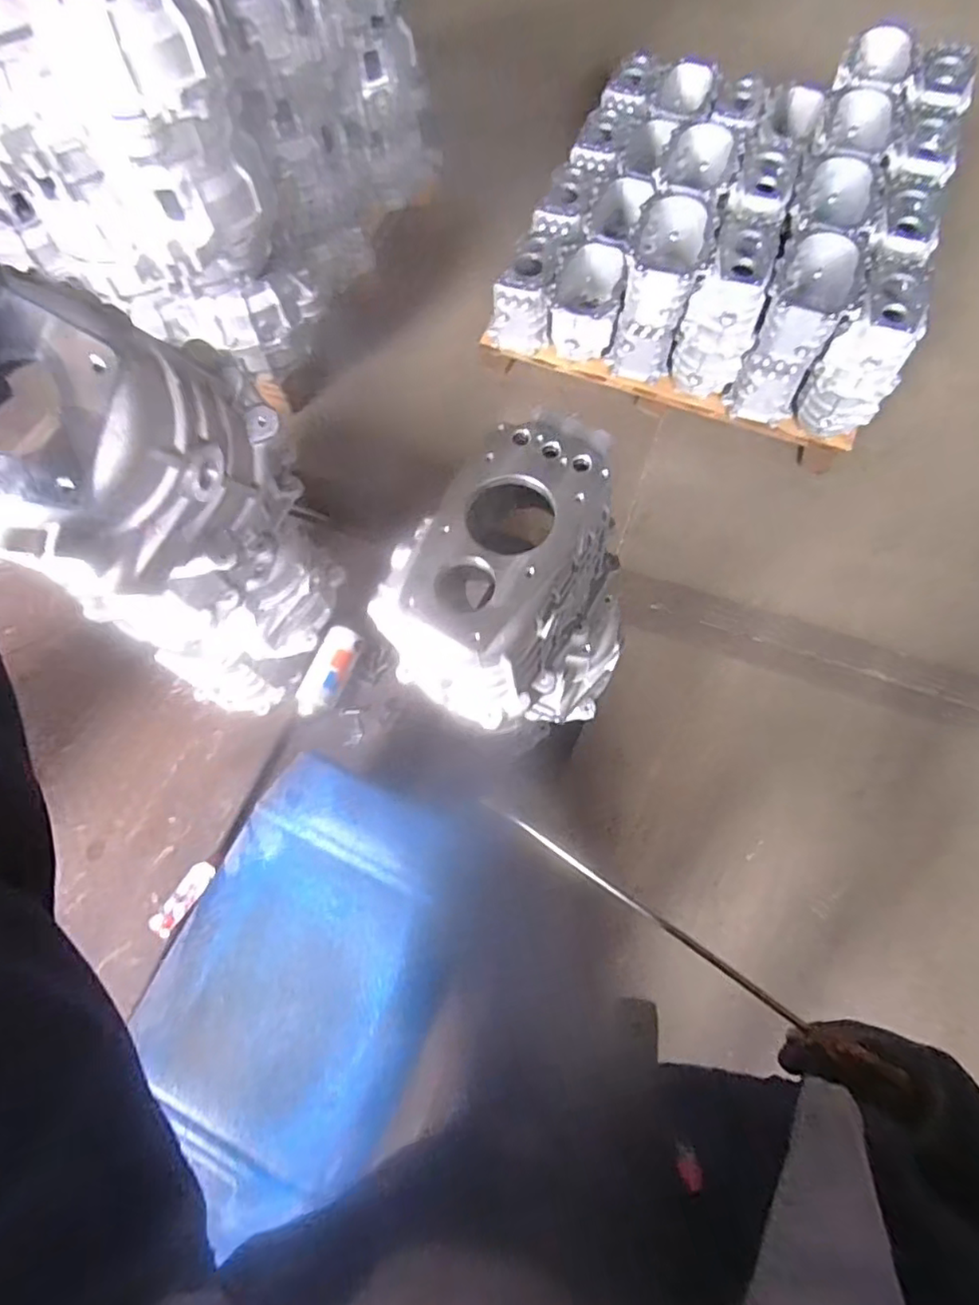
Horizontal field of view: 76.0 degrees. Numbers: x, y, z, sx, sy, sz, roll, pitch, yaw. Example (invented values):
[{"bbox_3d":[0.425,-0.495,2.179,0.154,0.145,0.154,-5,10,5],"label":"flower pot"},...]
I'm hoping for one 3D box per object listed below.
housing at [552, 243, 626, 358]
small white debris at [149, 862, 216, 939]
[{"bbox_3d":[0.247,-0.894,1.589,0.163,0.148,0.222,9,69,5],"label":"housing"},{"bbox_3d":[-0.434,0.347,0.887,0.033,0.019,0.104,30,72,12],"label":"small white debris"}]

